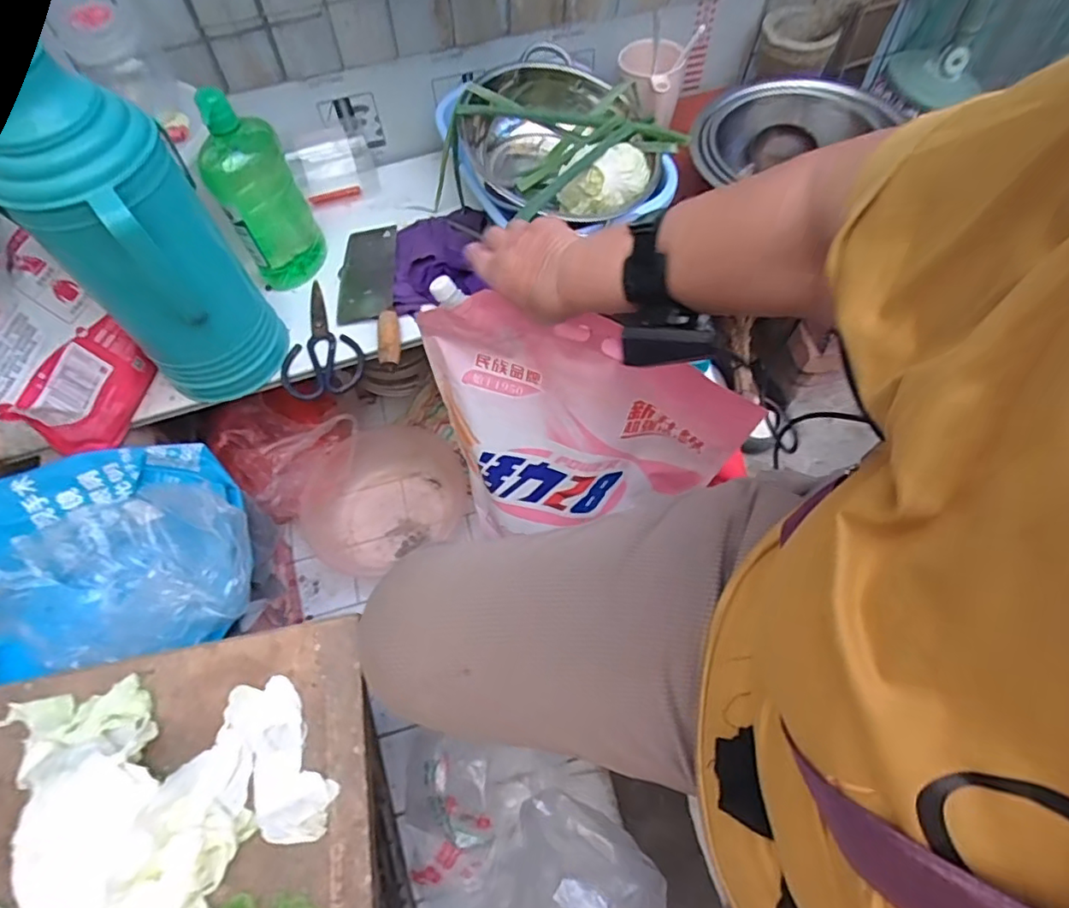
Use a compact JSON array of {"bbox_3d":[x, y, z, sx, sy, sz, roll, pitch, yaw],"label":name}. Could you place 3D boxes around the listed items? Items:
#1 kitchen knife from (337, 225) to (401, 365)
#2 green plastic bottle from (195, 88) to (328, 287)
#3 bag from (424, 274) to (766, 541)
[{"bbox_3d":[-0.225,-0.215,0.785,0.082,0.025,0.241,-8,61,-1],"label":"kitchen knife"},{"bbox_3d":[-0.345,-0.328,0.737,0.094,0.234,0.069,-24,62,-9],"label":"green plastic bottle"},{"bbox_3d":[0.038,-0.015,0.685,0.357,0.307,0.135,12,62,10],"label":"bag"}]

